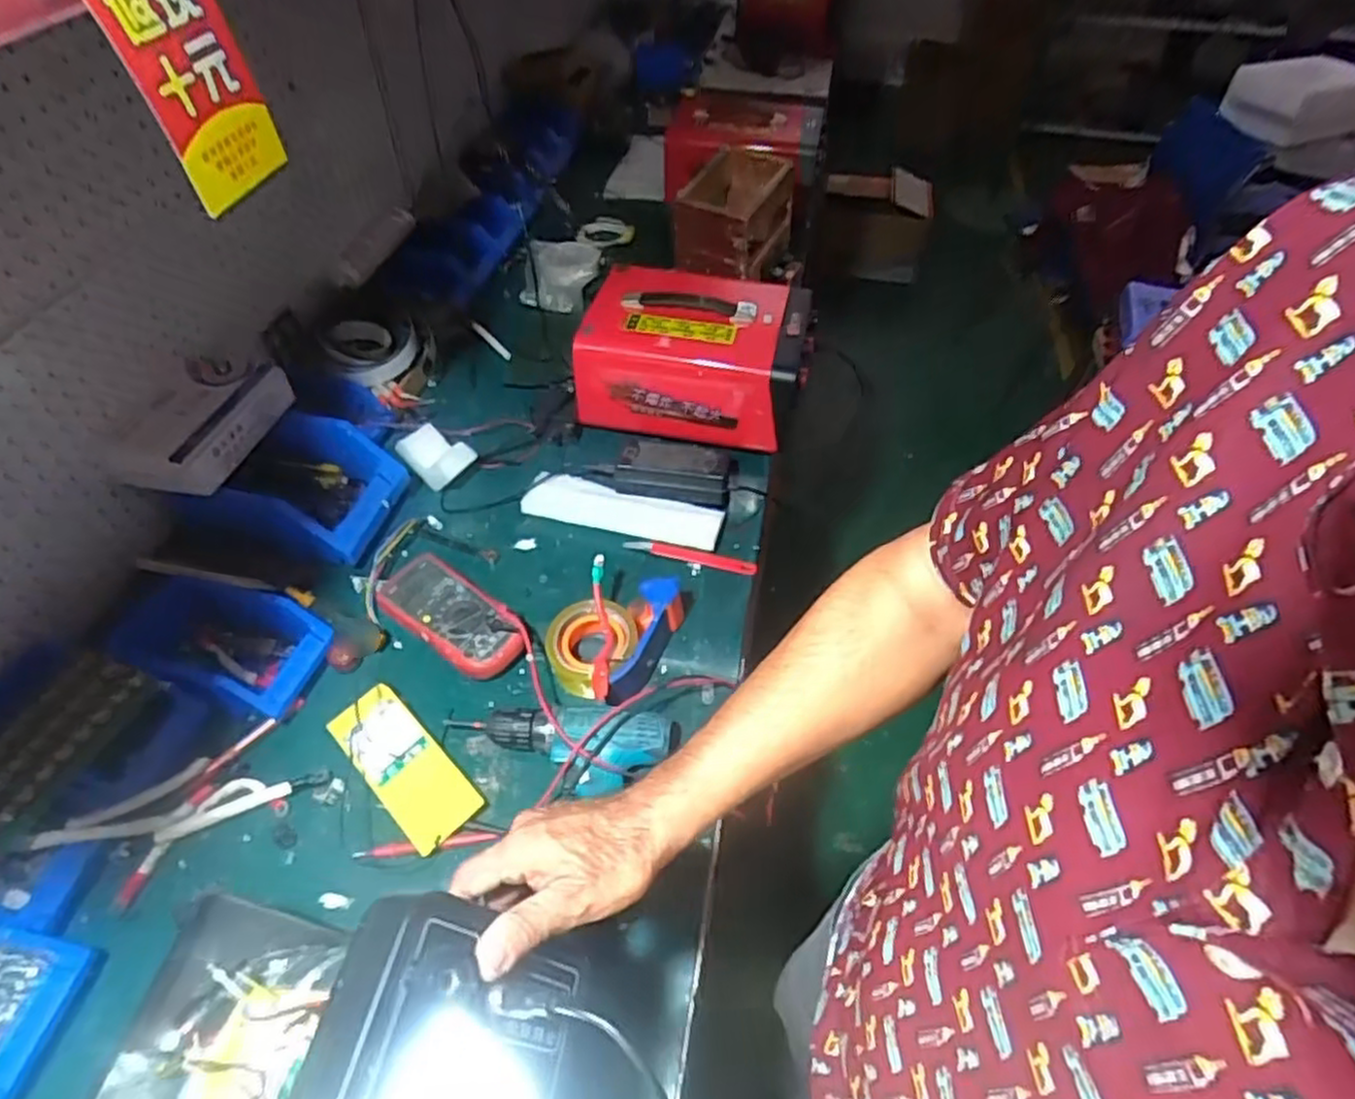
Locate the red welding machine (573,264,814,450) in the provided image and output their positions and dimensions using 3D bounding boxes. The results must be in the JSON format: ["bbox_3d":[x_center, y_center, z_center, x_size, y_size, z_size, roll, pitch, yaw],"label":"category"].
[{"bbox_3d":[0.024,-0.274,1.065,0.311,0.166,0.220,9,52,4],"label":"red welding machine"}]

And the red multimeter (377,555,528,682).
[{"bbox_3d":[-0.257,0.076,0.841,0.184,0.048,0.088,32,57,21],"label":"red multimeter"}]

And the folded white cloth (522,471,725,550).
[{"bbox_3d":[-0.070,-0.054,0.959,0.254,0.021,0.074,11,52,6],"label":"folded white cloth"}]

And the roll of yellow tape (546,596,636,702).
[{"bbox_3d":[-0.095,0.106,0.806,0.100,0.052,0.095,1,52,-2],"label":"roll of yellow tape"}]

